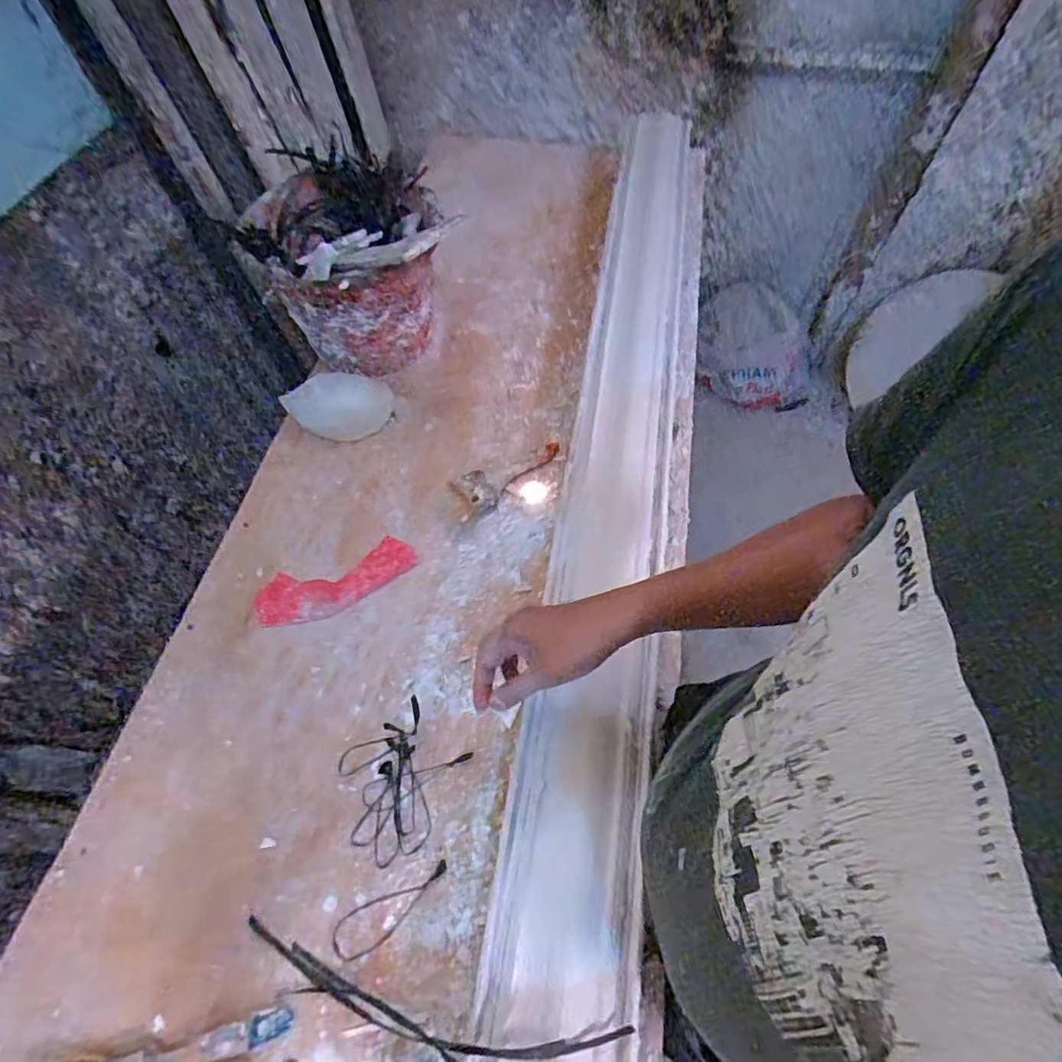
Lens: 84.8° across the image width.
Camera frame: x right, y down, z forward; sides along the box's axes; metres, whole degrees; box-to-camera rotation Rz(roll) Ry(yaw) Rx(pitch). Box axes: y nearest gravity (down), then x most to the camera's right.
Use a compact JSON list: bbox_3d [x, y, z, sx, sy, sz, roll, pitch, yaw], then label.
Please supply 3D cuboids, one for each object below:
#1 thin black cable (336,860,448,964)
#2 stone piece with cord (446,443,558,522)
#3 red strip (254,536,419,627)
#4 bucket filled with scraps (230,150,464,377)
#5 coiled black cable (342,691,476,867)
[{"bbox_3d":[-0.131,0.362,0.552,0.118,0.004,0.039,-25,62,-12],"label":"thin black cable"},{"bbox_3d":[-0.025,-0.066,0.798,0.167,0.028,0.073,-24,62,-12],"label":"stone piece with cord"},{"bbox_3d":[-0.247,0.064,0.740,0.201,0.006,0.077,-23,61,-11],"label":"red strip"},{"bbox_3d":[-0.248,-0.367,0.860,0.271,0.213,0.234,-5,60,0],"label":"bucket filled with scraps"},{"bbox_3d":[-0.139,0.261,0.611,0.122,0.005,0.134,36,67,21],"label":"coiled black cable"}]

